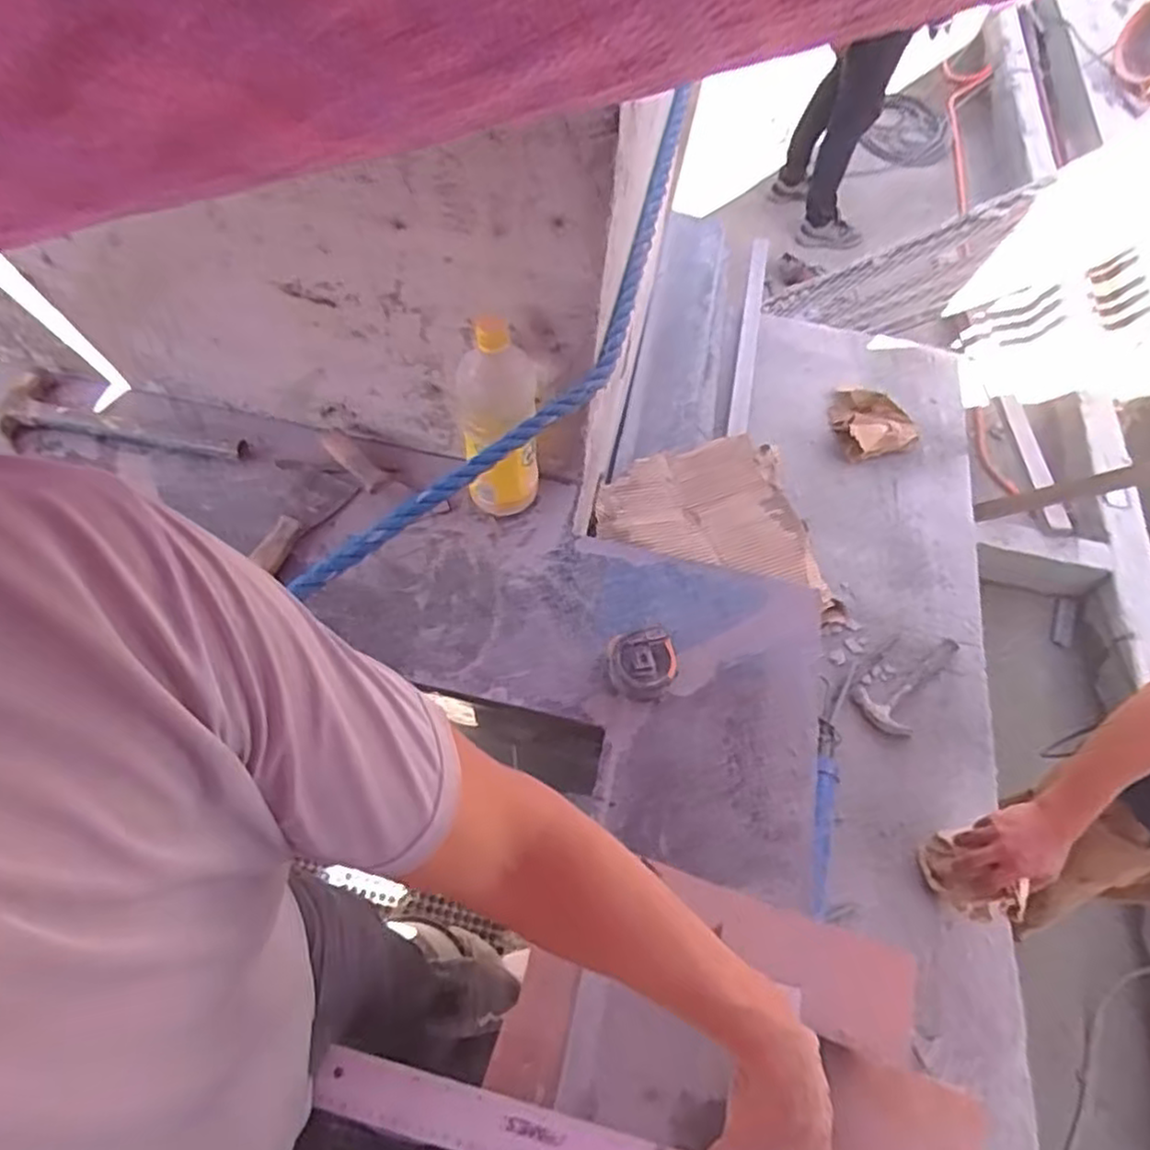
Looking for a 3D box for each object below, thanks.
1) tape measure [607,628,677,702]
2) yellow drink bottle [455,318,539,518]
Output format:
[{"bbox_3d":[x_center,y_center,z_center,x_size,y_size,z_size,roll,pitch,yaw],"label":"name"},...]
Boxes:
[{"bbox_3d":[0.070,0.095,0.751,0.071,0.036,0.068,-10,60,-10],"label":"tape measure"},{"bbox_3d":[-0.080,-0.155,0.766,0.082,0.241,0.073,-8,60,-9],"label":"yellow drink bottle"}]

